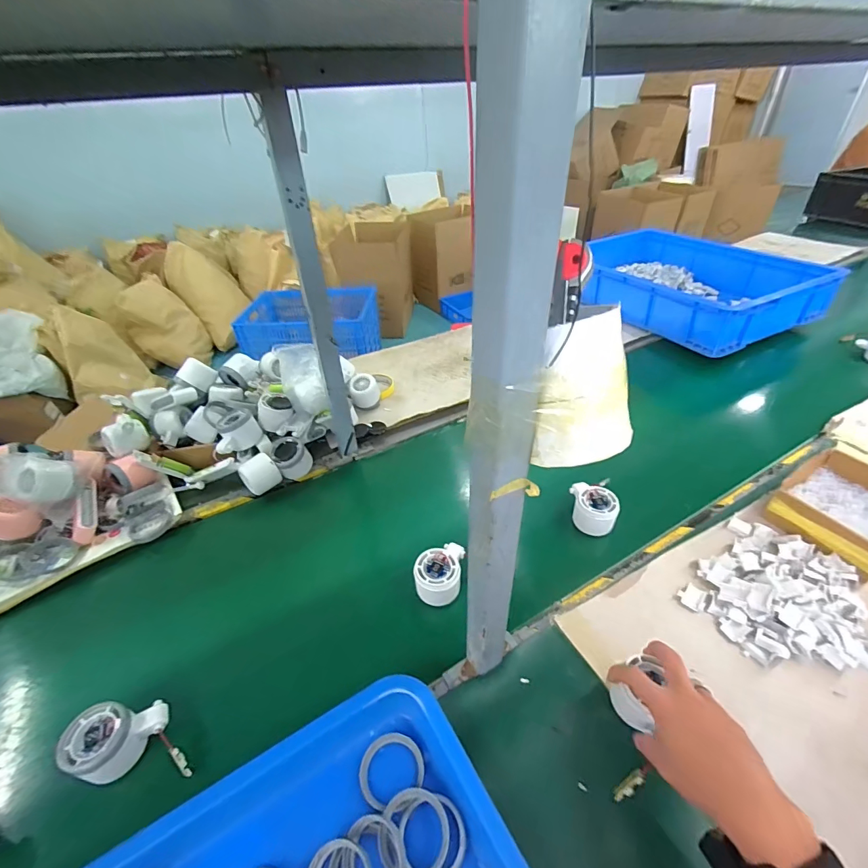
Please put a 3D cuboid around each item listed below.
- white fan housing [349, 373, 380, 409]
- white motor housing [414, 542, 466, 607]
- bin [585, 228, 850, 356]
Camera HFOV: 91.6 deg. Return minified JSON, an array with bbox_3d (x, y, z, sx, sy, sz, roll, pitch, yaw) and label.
[{"bbox_3d":[-0.139,-0.084,0.863,0.053,0.063,0.054,-11,39,-9],"label":"white fan housing"},{"bbox_3d":[0.008,0.183,0.553,0.058,0.046,0.061,5,39,11],"label":"white motor housing"},{"bbox_3d":[0.679,-0.447,1.219,0.449,0.115,0.634,-20,41,-20],"label":"bin"}]

